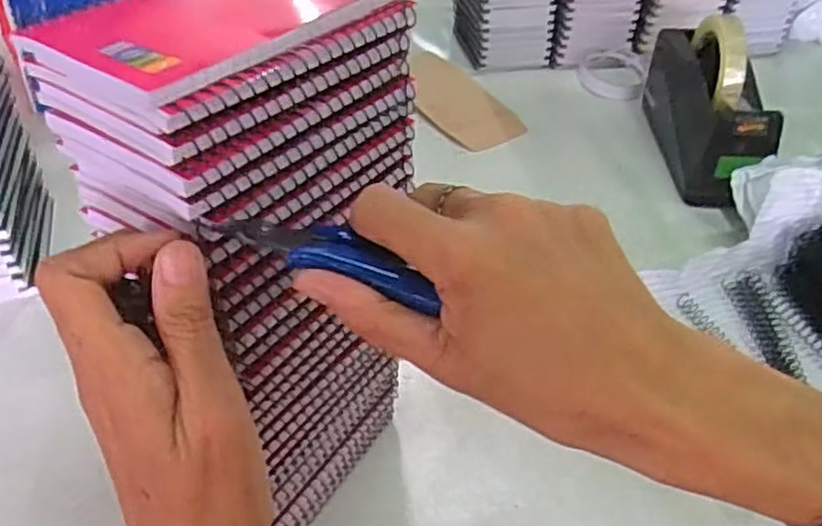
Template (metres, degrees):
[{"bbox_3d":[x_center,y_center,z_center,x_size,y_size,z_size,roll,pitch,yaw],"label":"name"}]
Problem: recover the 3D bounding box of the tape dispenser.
[{"bbox_3d":[0.287,-0.154,0.681,0.066,0.120,0.227,-2,44,-4],"label":"tape dispenser"}]

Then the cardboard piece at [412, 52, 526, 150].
[{"bbox_3d":[0.042,-0.188,0.802,0.087,0.009,0.195,-23,52,-19],"label":"cardboard piece"}]

